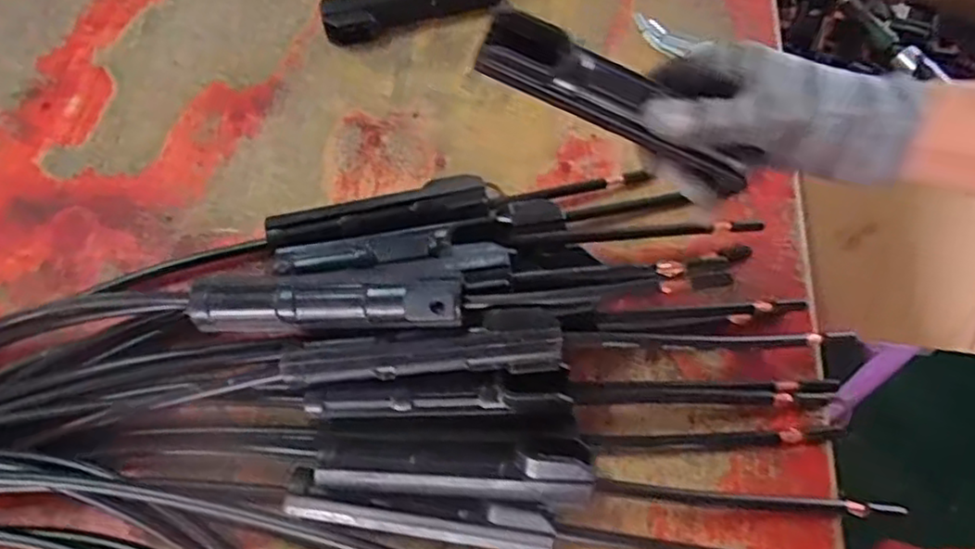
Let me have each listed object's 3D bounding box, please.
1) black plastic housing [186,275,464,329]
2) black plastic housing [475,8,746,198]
[{"bbox_3d":[-0.093,0.015,0.382,0.155,0.033,0.026,4,64,-1],"label":"black plastic housing"},{"bbox_3d":[0.068,-0.087,0.345,0.150,0.027,0.030,29,63,-8],"label":"black plastic housing"}]

